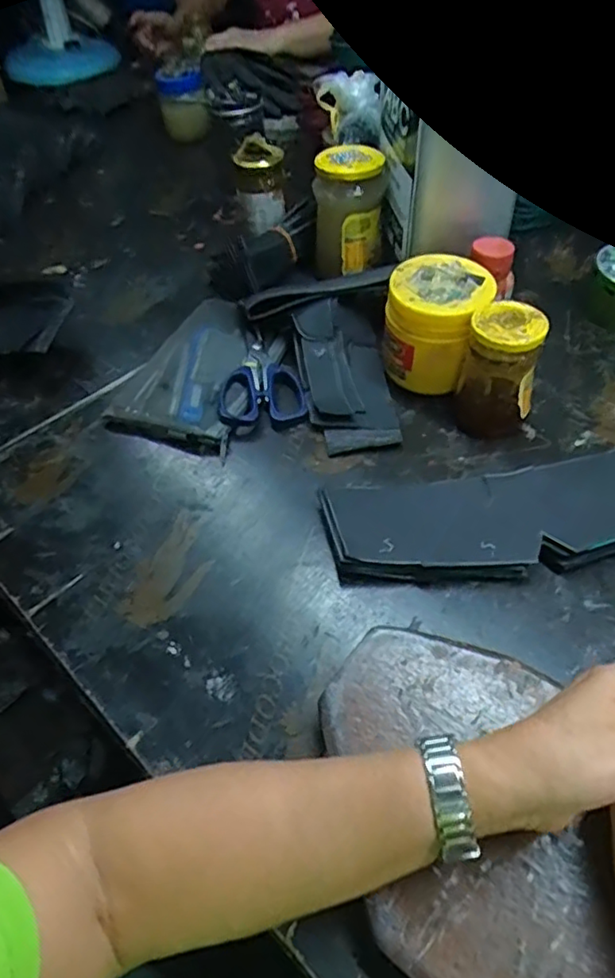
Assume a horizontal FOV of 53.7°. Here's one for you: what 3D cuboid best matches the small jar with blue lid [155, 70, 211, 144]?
[{"bbox_3d":[-0.191,-0.590,0.940,0.070,0.082,0.062,-7,52,-1],"label":"small jar with blue lid"}]

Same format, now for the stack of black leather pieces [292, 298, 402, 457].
[{"bbox_3d":[0.038,-0.107,0.573,0.079,0.026,0.161,-5,60,-9],"label":"stack of black leather pieces"}]

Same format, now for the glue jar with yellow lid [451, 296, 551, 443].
[{"bbox_3d":[0.163,-0.102,0.522,0.059,0.103,0.060,-2,52,3],"label":"glue jar with yellow lid"}]

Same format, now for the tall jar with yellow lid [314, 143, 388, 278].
[{"bbox_3d":[0.045,-0.298,0.653,0.071,0.114,0.077,-2,52,3],"label":"tall jar with yellow lid"}]

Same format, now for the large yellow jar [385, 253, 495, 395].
[{"bbox_3d":[0.119,-0.150,0.564,0.085,0.096,0.087,-2,52,3],"label":"large yellow jar"}]

